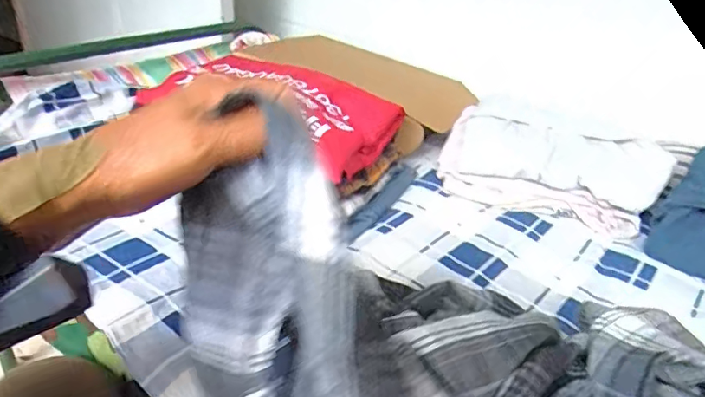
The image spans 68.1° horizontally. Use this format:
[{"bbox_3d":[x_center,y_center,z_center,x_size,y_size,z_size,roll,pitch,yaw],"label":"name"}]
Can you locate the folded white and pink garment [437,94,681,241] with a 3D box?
[{"bbox_3d":[0.308,-0.054,0.819,0.329,0.114,0.149,18,33,18],"label":"folded white and pink garment"}]

